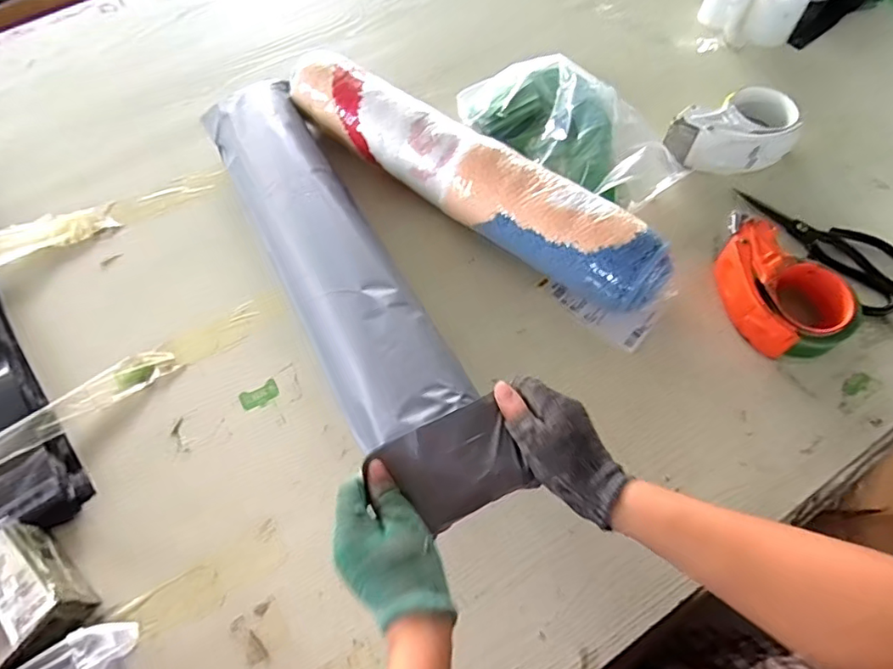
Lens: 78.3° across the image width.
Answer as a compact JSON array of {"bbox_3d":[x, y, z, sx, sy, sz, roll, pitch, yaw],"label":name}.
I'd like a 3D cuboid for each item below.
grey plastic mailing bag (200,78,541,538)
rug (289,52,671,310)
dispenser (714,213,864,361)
[{"bbox_3d":[-0.120,-0.081,0.560,0.113,0.048,0.597,-28,61,-12],"label":"grey plastic mailing bag"},{"bbox_3d":[0.021,-0.180,0.649,0.498,0.103,0.079,34,69,18],"label":"rug"},{"bbox_3d":[0.346,-0.047,0.583,0.098,0.055,0.161,-40,68,-17],"label":"dispenser"}]

